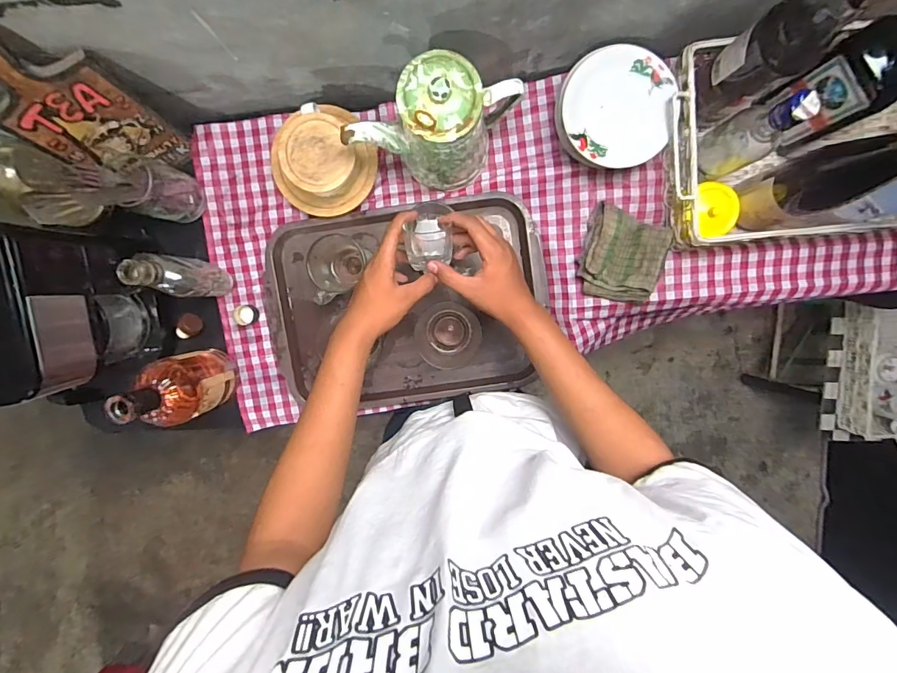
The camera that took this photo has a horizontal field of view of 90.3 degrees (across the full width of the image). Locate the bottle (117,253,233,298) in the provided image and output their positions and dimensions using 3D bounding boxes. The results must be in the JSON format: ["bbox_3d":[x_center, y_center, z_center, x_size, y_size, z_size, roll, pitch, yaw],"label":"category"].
[{"bbox_3d":[-0.374,-0.083,0.629,0.062,0.176,0.051,9,96,0],"label":"bottle"}]

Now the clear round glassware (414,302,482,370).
[{"bbox_3d":[-0.001,-0.002,0.702,0.099,0.044,0.101,0,96,1],"label":"clear round glassware"}]

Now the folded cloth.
[{"bbox_3d":[0.252,-0.118,0.657,0.116,0.051,0.128,20,96,-1],"label":"folded cloth"}]

